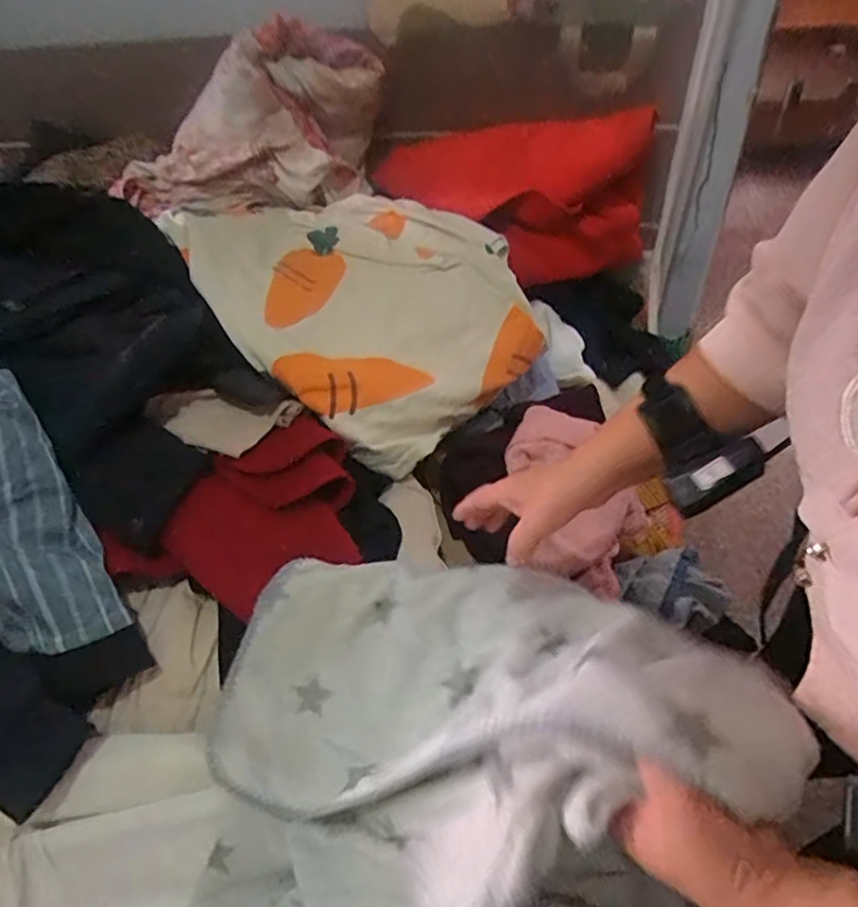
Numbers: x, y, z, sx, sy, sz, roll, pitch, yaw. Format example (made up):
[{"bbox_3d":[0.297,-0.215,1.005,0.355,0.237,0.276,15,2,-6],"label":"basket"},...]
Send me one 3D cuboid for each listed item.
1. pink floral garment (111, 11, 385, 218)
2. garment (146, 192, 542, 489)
[{"bbox_3d":[-0.294,-0.520,0.987,0.445,0.203,0.155,-9,48,-1],"label":"pink floral garment"},{"bbox_3d":[-0.121,-0.238,0.888,0.505,0.161,0.386,33,59,31],"label":"garment"}]

